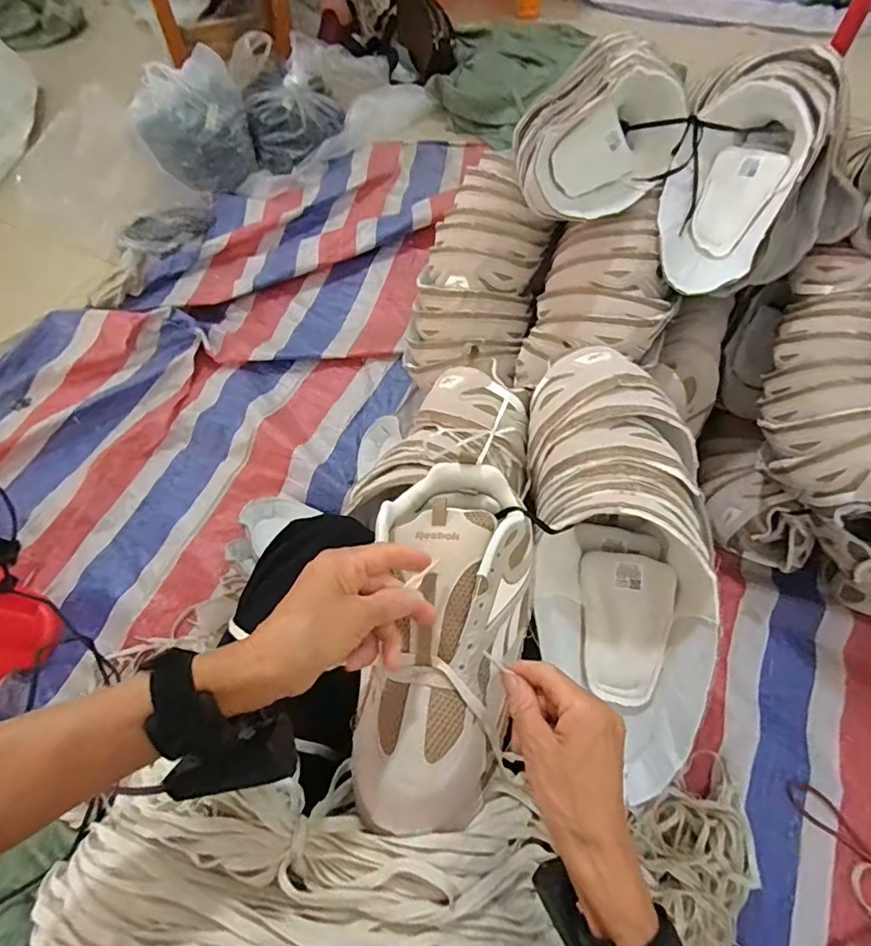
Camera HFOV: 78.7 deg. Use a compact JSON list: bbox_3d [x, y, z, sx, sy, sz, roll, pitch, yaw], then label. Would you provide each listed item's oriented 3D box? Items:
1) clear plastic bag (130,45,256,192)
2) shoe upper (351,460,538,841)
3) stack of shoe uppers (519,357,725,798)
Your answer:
[{"bbox_3d":[-0.520,-0.757,1.152,0.214,0.139,0.238,-20,65,-9],"label":"clear plastic bag"},{"bbox_3d":[0.009,0.114,0.397,0.118,0.068,0.258,9,64,5],"label":"shoe upper"},{"bbox_3d":[0.171,0.068,0.479,0.171,0.143,0.409,-5,78,-2],"label":"stack of shoe uppers"}]

